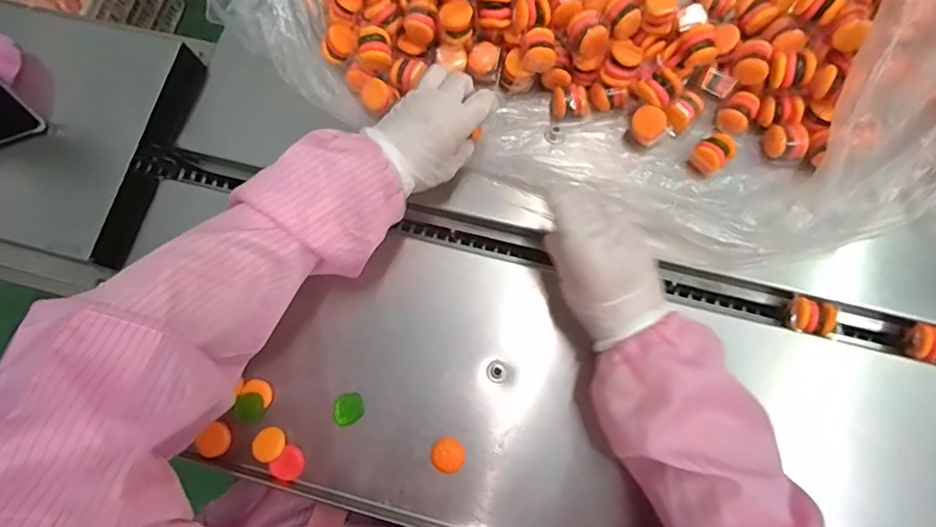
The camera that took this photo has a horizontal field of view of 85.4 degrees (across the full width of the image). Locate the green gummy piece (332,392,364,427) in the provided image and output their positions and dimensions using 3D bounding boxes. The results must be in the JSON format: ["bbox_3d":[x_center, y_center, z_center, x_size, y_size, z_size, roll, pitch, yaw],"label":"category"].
[{"bbox_3d":[-0.103,0.126,0.439,0.025,0.009,0.026,-15,76,-2],"label":"green gummy piece"}]

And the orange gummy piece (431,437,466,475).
[{"bbox_3d":[-0.016,0.163,0.432,0.028,0.005,0.027,4,77,-17],"label":"orange gummy piece"}]

